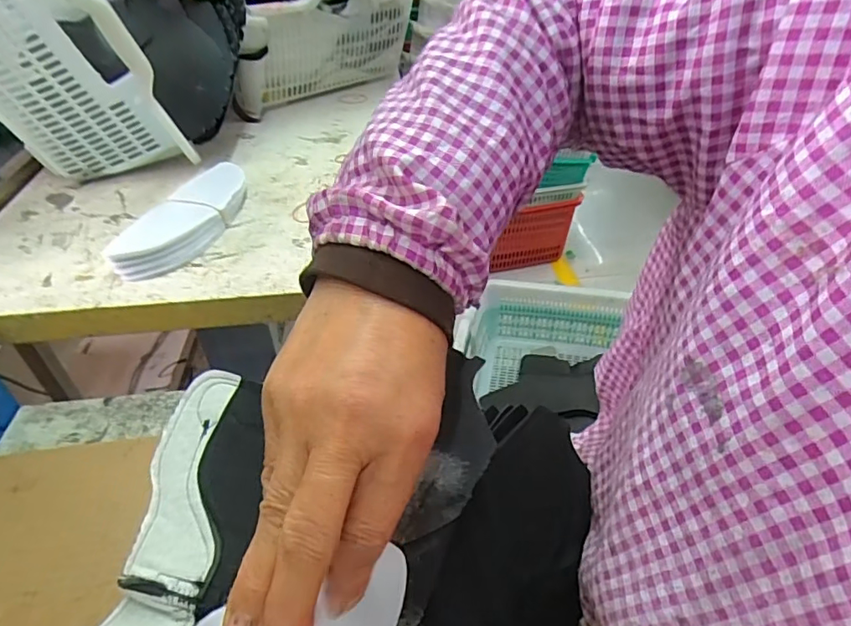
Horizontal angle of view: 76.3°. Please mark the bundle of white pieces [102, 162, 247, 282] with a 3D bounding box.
[{"bbox_3d":[-0.270,-0.115,0.634,0.076,0.037,0.223,12,41,14],"label":"bundle of white pieces"}]

